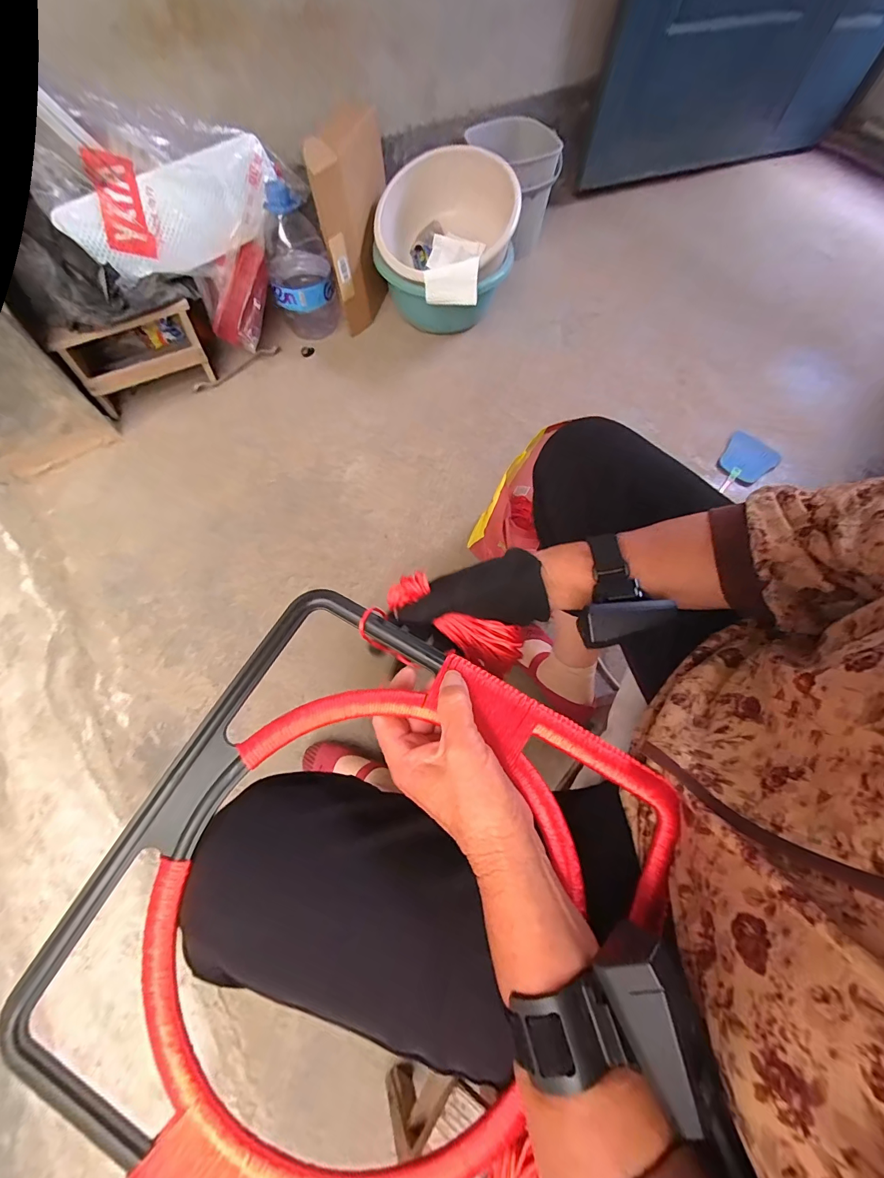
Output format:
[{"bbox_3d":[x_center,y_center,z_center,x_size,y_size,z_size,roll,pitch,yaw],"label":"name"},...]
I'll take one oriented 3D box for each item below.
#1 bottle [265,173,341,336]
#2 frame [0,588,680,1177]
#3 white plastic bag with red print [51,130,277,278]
[{"bbox_3d":[-0.369,-0.836,1.050,0.159,0.284,0.166,-12,70,-5],"label":"bottle"},{"bbox_3d":[-0.044,0.204,0.260,0.325,0.032,0.334,29,72,8],"label":"frame"},{"bbox_3d":[-0.566,-0.825,0.887,0.450,0.161,0.126,-31,71,-13],"label":"white plastic bag with red print"}]

